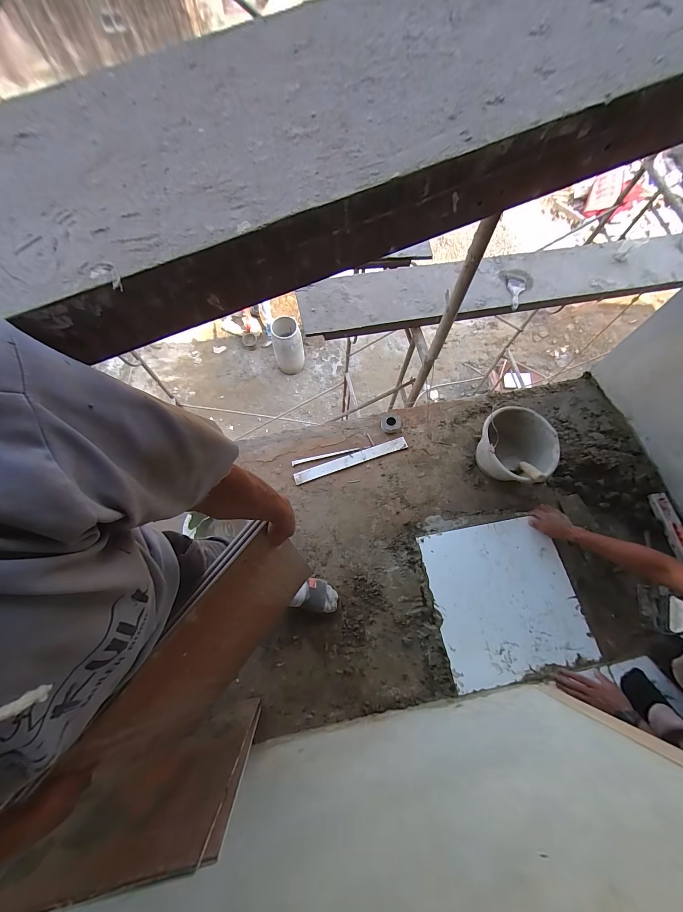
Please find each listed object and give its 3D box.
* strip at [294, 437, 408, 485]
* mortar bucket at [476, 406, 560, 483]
[{"bbox_3d":[0.040,0.016,1.329,0.485,0.012,0.055,-18,67,-7],"label":"strip"},{"bbox_3d":[0.662,-0.026,1.232,0.267,0.206,0.248,-1,66,1],"label":"mortar bucket"}]

